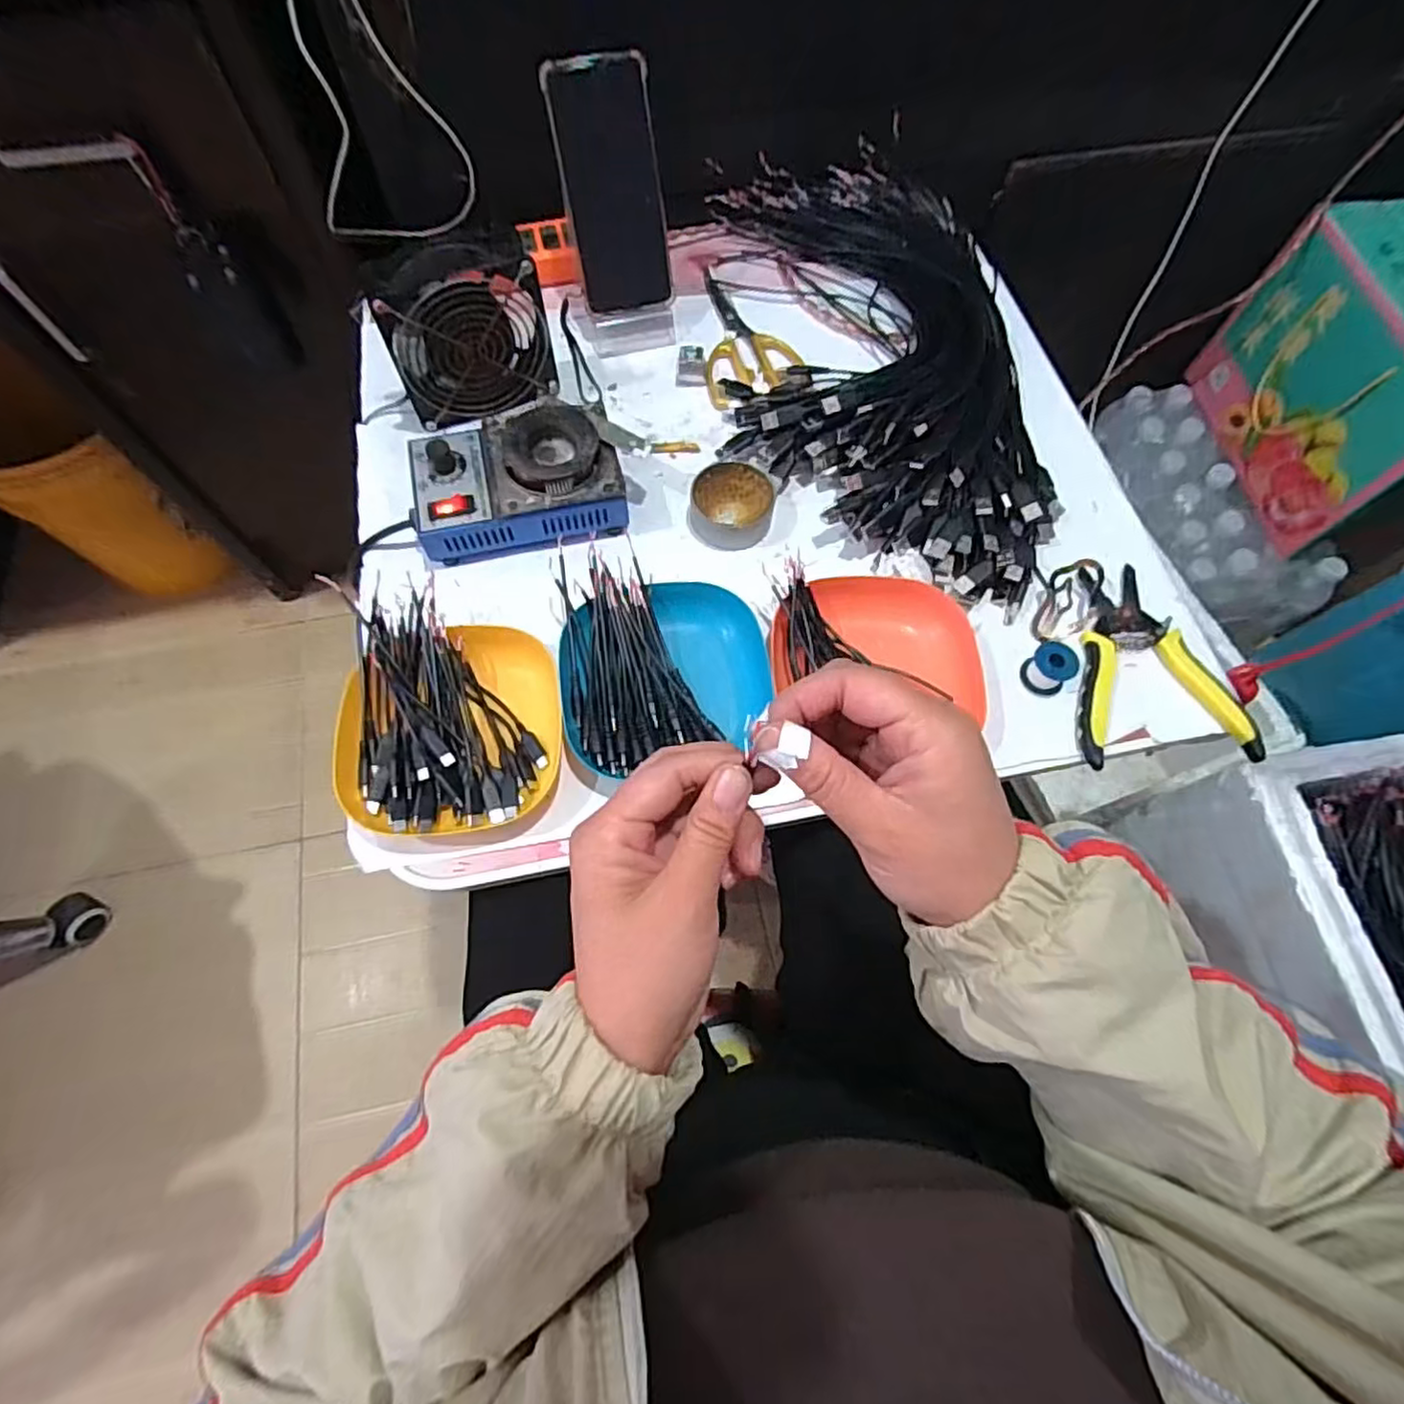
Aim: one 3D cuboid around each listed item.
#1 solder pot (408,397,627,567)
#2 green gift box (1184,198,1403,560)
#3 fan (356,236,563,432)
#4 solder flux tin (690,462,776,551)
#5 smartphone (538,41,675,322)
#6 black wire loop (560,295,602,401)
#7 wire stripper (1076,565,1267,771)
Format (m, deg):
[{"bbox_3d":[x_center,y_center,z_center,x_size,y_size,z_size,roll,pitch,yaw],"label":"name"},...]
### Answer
[{"bbox_3d":[-0.137,-0.173,0.519,0.153,0.049,0.112,-8,68,-5],"label":"solder pot"},{"bbox_3d":[0.805,-0.387,0.848,0.161,0.235,0.321,-8,68,-5],"label":"green gift box"},{"bbox_3d":[-0.182,-0.284,0.539,0.119,0.113,0.051,-26,71,-11],"label":"fan"},{"bbox_3d":[0.023,-0.152,0.540,0.063,0.023,0.063,1,68,-1],"label":"solder flux tin"},{"bbox_3d":[-0.071,-0.412,0.564,0.076,0.167,0.012,-14,36,-7],"label":"smartphone"},{"bbox_3d":[-0.111,-0.310,0.617,0.017,0.013,0.120,-16,69,-8],"label":"black wire loop"},{"bbox_3d":[0.312,-0.030,0.496,0.116,0.015,0.154,-3,68,-3],"label":"wire stripper"}]

